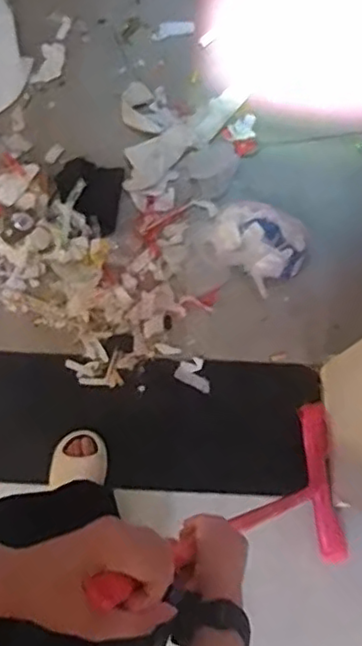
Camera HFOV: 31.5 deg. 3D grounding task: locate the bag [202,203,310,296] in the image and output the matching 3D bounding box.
[{"bbox_3d":[0.178,-0.187,1.498,0.222,0.110,0.175,37,83,8],"label":"bag"}]

